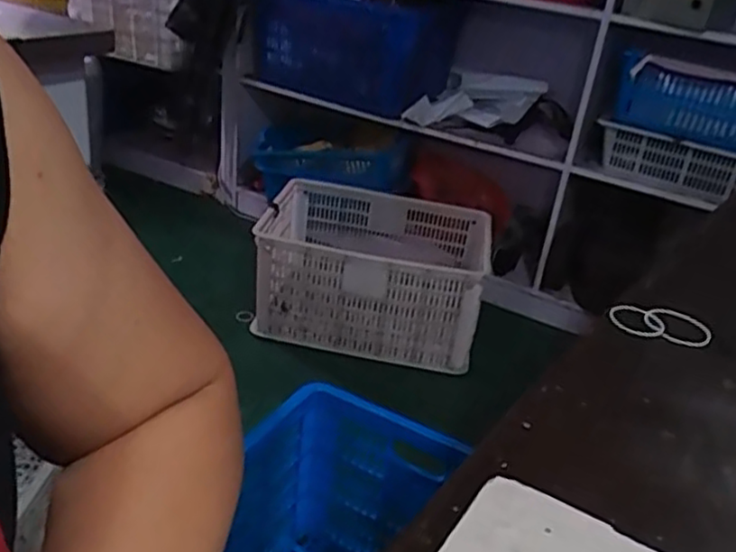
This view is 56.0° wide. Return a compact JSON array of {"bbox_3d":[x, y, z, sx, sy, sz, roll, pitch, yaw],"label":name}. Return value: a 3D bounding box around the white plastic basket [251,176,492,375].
[{"bbox_3d":[0.017,-0.014,1.917,0.584,0.315,0.393,9,28,4],"label":"white plastic basket"}]

